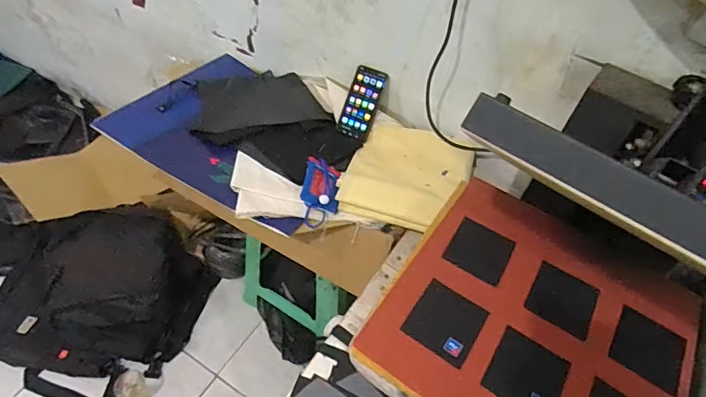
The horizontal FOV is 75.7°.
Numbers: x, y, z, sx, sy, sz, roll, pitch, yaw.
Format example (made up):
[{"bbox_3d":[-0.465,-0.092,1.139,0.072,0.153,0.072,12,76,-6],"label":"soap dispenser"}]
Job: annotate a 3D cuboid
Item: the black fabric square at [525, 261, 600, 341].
[{"bbox_3d":[0.302,0.143,0.650,0.087,0.006,0.091,29,53,17],"label":"black fabric square"}]

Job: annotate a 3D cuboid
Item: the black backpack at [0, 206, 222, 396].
[{"bbox_3d":[-0.748,0.270,1.328,0.566,0.129,0.546,17,51,8],"label":"black backpack"}]

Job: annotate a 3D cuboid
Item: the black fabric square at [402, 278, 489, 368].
[{"bbox_3d":[0.126,0.165,0.610,0.088,0.004,0.094,30,53,18],"label":"black fabric square"}]

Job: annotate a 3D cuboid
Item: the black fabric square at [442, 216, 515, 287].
[{"bbox_3d":[0.194,0.079,0.693,0.088,0.006,0.092,27,53,16],"label":"black fabric square"}]

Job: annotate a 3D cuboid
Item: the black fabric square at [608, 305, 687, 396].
[{"bbox_3d":[0.404,0.206,0.620,0.089,0.006,0.095,29,53,19],"label":"black fabric square"}]

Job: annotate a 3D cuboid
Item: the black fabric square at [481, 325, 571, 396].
[{"bbox_3d":[0.221,0.224,0.577,0.089,0.004,0.094,28,55,19],"label":"black fabric square"}]

